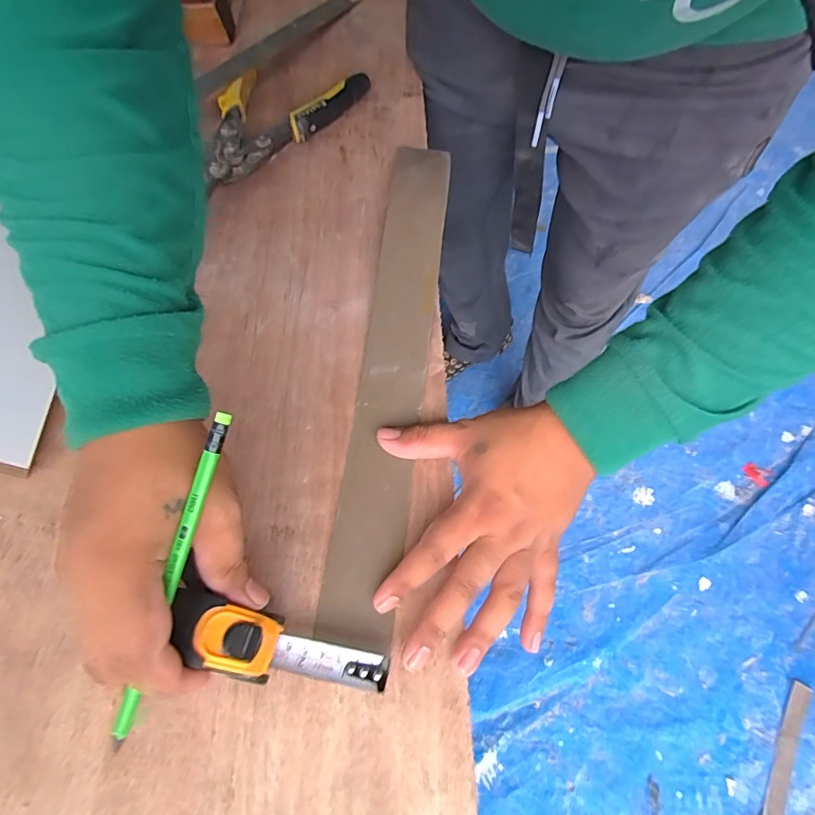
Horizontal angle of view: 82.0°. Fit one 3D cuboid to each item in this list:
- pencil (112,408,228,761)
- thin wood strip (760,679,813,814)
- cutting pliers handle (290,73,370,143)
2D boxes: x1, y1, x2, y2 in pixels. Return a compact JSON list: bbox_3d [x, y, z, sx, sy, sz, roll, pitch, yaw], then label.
[{"bbox_3d":[-0.110,0.079,0.218,0.008,0.007,0.160,19,91,10],"label":"pencil"},{"bbox_3d":[0.612,0.564,0.762,0.029,0.013,0.232,30,69,14],"label":"thin wood strip"},{"bbox_3d":[-0.077,-0.301,0.471,0.016,0.028,0.107,35,70,16],"label":"cutting pliers handle"}]

